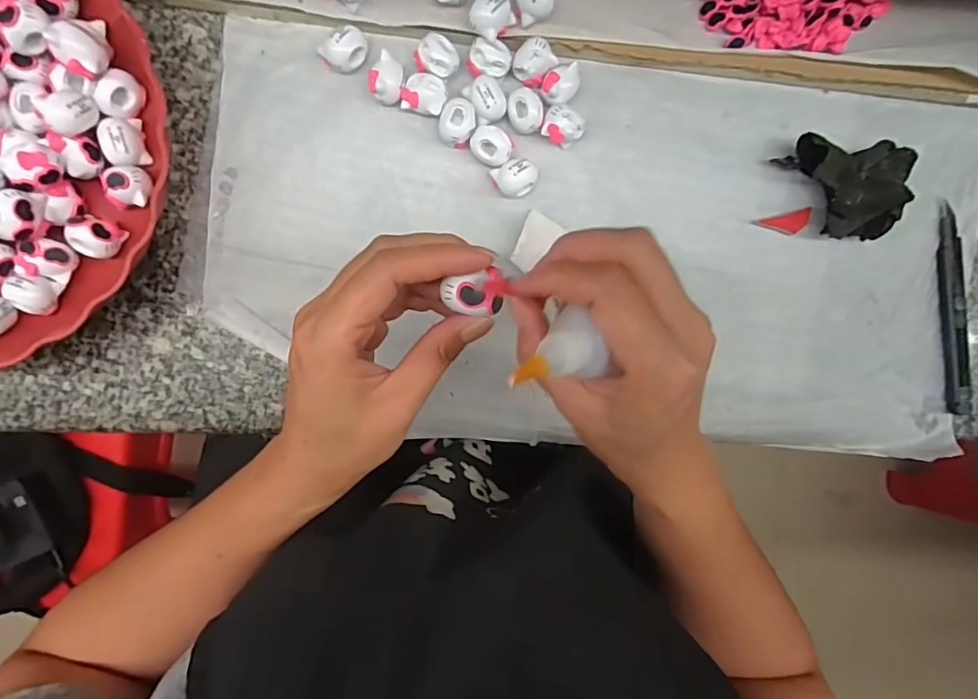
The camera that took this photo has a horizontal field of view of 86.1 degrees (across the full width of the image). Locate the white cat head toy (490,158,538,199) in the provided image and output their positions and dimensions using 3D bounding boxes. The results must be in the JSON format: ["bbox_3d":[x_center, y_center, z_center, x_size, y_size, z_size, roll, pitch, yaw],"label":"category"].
[{"bbox_3d":[0.017,-0.104,0.319,0.026,0.018,0.022,-25,97,-4],"label":"white cat head toy"}]

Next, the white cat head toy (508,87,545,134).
[{"bbox_3d":[0.022,-0.143,0.317,0.018,0.019,0.025,-31,97,-3],"label":"white cat head toy"}]

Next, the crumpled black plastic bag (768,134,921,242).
[{"bbox_3d":[0.233,-0.102,0.335,0.087,0.029,0.058,3,94,-7],"label":"crumpled black plastic bag"}]

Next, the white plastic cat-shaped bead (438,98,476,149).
[{"bbox_3d":[-0.019,-0.135,0.313,0.020,0.018,0.024,3,94,-7],"label":"white plastic cat-shaped bead"}]

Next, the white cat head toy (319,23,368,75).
[{"bbox_3d":[-0.083,-0.172,0.303,0.027,0.017,0.018,-32,97,-3],"label":"white cat head toy"}]

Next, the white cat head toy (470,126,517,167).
[{"bbox_3d":[0.002,-0.124,0.318,0.024,0.014,0.022,-1,94,-7],"label":"white cat head toy"}]

